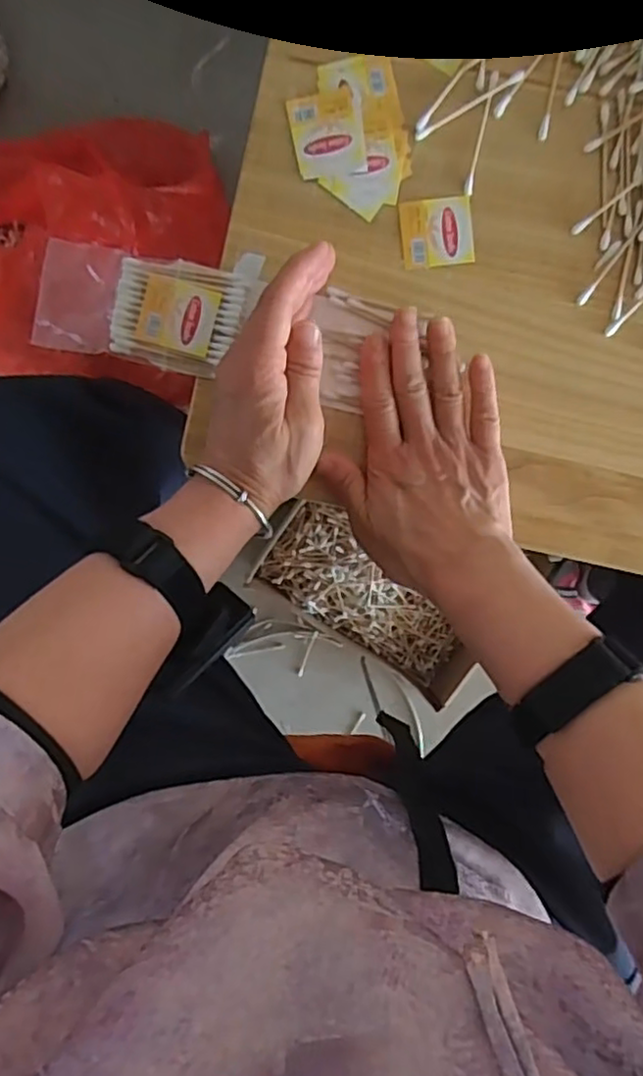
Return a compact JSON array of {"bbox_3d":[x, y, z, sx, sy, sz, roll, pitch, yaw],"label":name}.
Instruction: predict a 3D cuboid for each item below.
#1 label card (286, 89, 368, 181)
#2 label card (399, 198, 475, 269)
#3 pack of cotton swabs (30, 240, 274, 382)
[{"bbox_3d":[0.004,-0.245,0.399,0.041,0.004,0.049,-10,94,1],"label":"label card"},{"bbox_3d":[0.072,-0.189,0.405,0.043,0.004,0.040,-6,94,0],"label":"label card"},{"bbox_3d":[-0.109,-0.140,0.401,0.135,0.019,0.072,4,94,-1],"label":"pack of cotton swabs"}]

